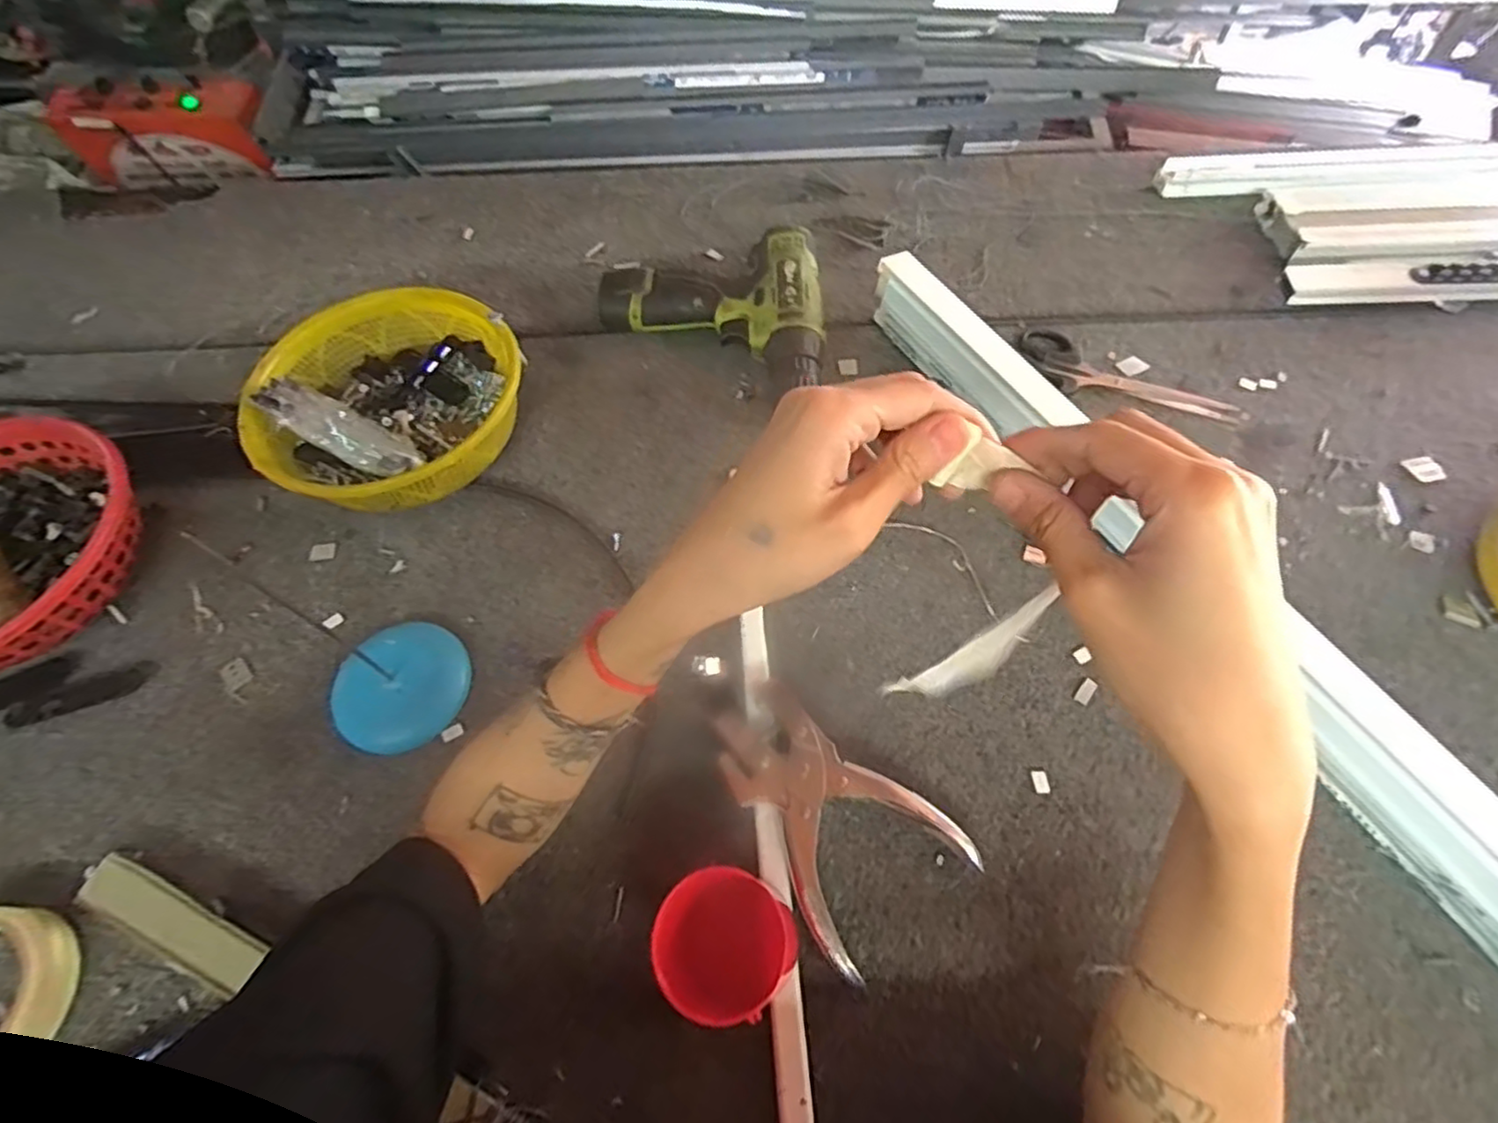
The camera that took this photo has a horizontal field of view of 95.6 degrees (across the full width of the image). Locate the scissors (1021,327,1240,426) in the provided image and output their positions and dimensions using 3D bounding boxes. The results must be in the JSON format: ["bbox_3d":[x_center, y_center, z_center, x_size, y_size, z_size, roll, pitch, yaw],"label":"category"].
[{"bbox_3d":[0.298,-0.143,0.547,0.170,0.005,0.060,32,67,19],"label":"scissors"}]

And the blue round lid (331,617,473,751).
[{"bbox_3d":[-0.224,0.077,0.434,0.079,0.012,0.080,-1,60,2],"label":"blue round lid"}]

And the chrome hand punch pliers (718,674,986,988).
[{"bbox_3d":[0.043,0.139,0.390,0.095,0.024,0.145,-35,65,-16],"label":"chrome hand punch pliers"}]

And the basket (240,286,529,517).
[{"bbox_3d":[-0.263,-0.113,0.518,0.183,0.077,0.185,39,69,22],"label":"basket"}]

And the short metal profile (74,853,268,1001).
[{"bbox_3d":[-0.308,0.192,0.361,0.095,0.011,0.029,32,66,0],"label":"short metal profile"}]

